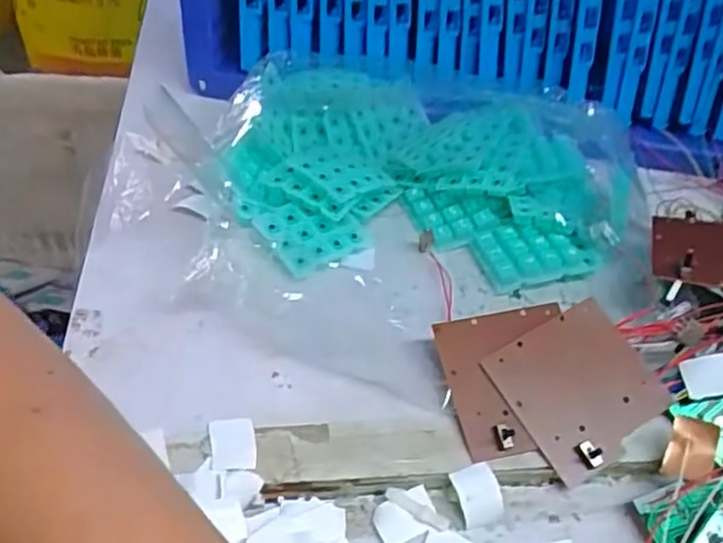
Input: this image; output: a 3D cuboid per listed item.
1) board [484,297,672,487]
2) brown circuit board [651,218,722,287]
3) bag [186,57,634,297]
[{"bbox_3d":[0.111,0.058,0.347,0.072,0.006,0.071,-29,67,-15],"label":"board"},{"bbox_3d":[0.206,-0.014,0.397,0.070,0.010,0.075,7,31,18],"label":"brown circuit board"},{"bbox_3d":[0.036,-0.070,0.443,0.272,0.057,0.168,-3,44,-9],"label":"bag"}]

